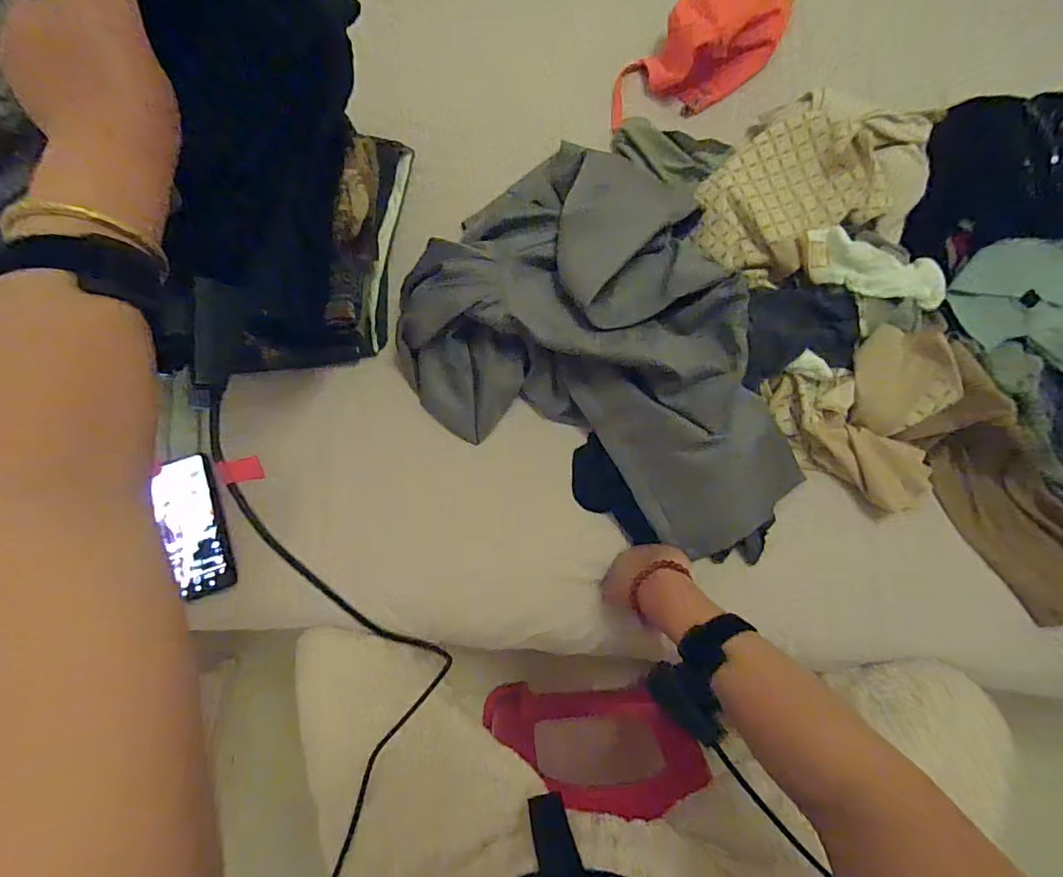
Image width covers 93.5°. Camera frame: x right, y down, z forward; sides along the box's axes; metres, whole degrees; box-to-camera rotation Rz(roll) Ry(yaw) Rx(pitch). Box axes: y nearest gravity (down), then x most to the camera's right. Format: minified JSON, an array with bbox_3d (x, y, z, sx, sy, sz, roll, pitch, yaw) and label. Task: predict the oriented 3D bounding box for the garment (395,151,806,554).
[{"bbox_3d":[0.053,-0.102,0.549,0.380,0.116,0.497,-17,77,-3],"label":"garment"}]

